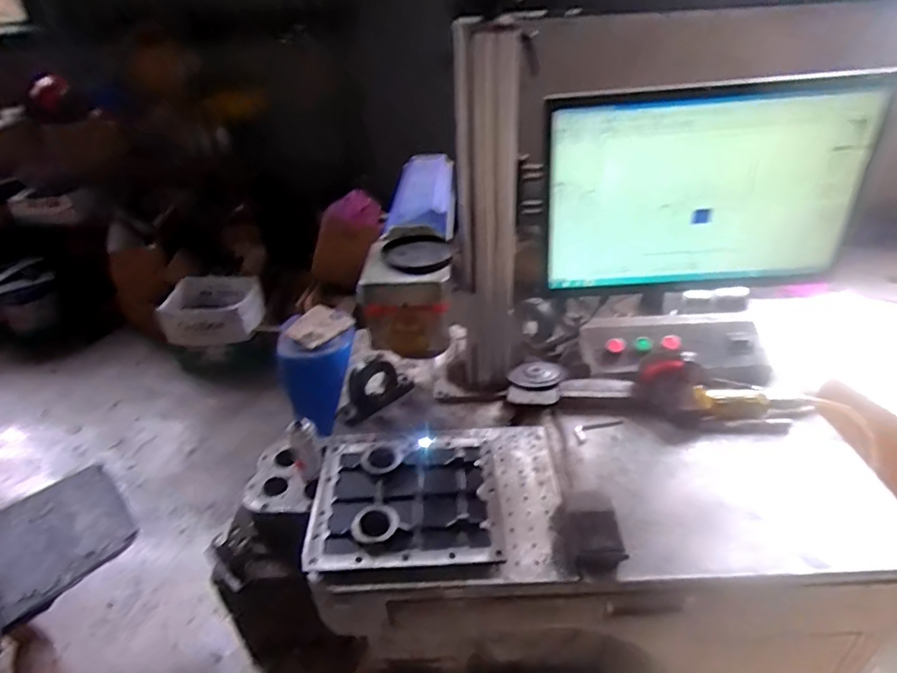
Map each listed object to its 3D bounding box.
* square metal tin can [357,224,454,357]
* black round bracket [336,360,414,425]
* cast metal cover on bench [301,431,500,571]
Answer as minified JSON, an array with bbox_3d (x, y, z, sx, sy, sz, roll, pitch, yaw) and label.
[{"bbox_3d":[-0.046,-0.052,0.669,0.105,0.108,0.111,-3,34,1],"label":"square metal tin can"},{"bbox_3d":[-0.132,0.082,0.917,0.140,0.080,0.050,-29,42,-34],"label":"black round bracket"},{"bbox_3d":[-0.059,0.211,0.734,0.243,0.033,0.223,-3,34,0],"label":"cast metal cover on bench"}]

